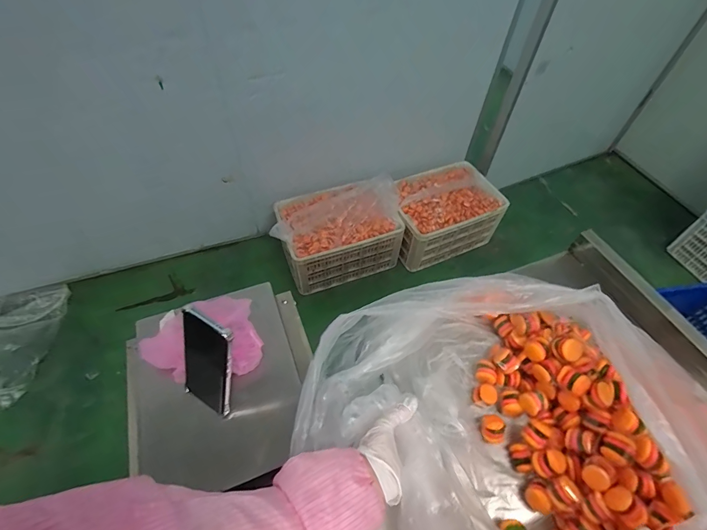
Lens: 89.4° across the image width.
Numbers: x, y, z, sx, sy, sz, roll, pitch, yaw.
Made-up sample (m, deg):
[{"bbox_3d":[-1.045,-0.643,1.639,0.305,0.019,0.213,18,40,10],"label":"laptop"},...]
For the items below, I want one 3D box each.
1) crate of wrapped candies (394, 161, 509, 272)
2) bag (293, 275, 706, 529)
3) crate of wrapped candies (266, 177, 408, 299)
[{"bbox_3d":[0.408,-0.227,1.683,0.516,0.267,0.360,-23,58,-18],"label":"crate of wrapped candies"},{"bbox_3d":[0.155,0.201,0.443,0.438,0.176,0.389,-23,58,-18],"label":"bag"},{"bbox_3d":[-0.065,-0.143,1.575,0.539,0.374,0.361,-15,56,-14],"label":"crate of wrapped candies"}]

